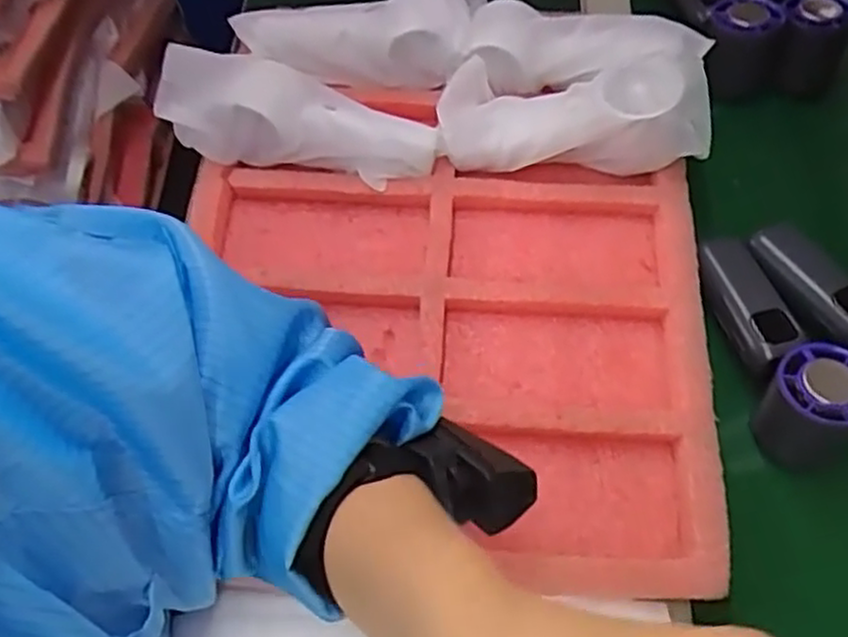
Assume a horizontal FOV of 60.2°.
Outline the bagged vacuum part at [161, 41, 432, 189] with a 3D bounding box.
[{"bbox_3d":[-0.083,-0.136,0.513,0.184,0.062,0.064,8,61,7],"label":"bagged vacuum part"}]

